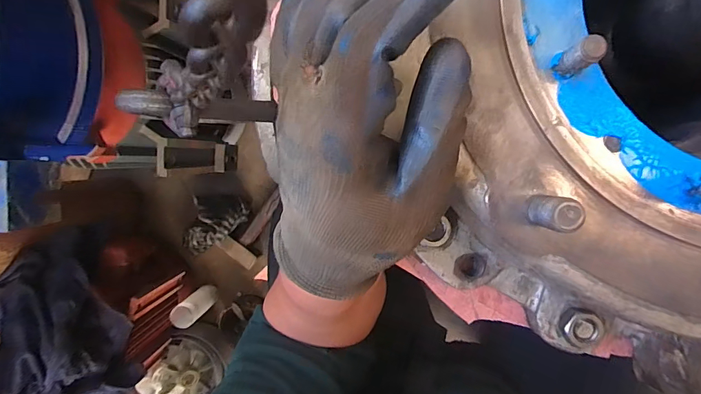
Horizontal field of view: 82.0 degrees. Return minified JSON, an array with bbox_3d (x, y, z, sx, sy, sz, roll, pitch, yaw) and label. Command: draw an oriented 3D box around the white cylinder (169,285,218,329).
[{"bbox_3d":[-0.341,0.240,0.897,0.055,0.134,0.053,1,96,6],"label":"white cylinder"}]

